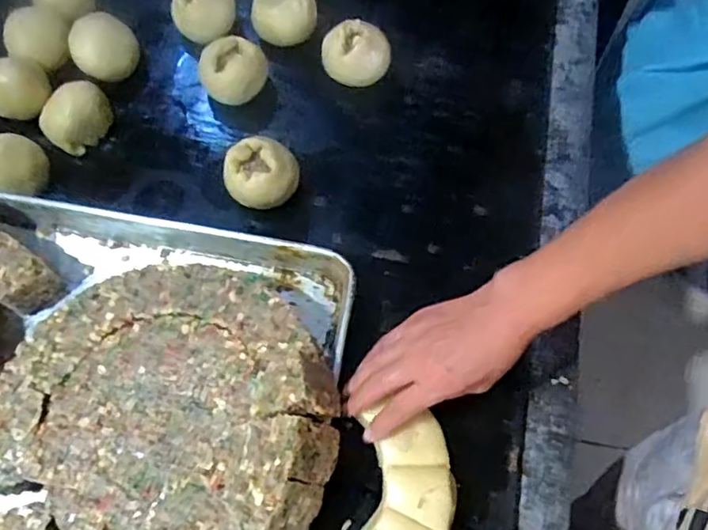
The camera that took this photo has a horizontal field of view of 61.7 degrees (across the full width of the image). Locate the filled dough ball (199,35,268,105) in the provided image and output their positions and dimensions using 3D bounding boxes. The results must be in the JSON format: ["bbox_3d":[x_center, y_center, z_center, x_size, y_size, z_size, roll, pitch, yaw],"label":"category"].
[{"bbox_3d":[-0.140,-0.224,0.697,0.076,0.052,0.071,-1,68,2],"label":"filled dough ball"}]

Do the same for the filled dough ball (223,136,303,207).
[{"bbox_3d":[-0.099,-0.096,0.638,0.081,0.054,0.070,1,68,3],"label":"filled dough ball"}]

